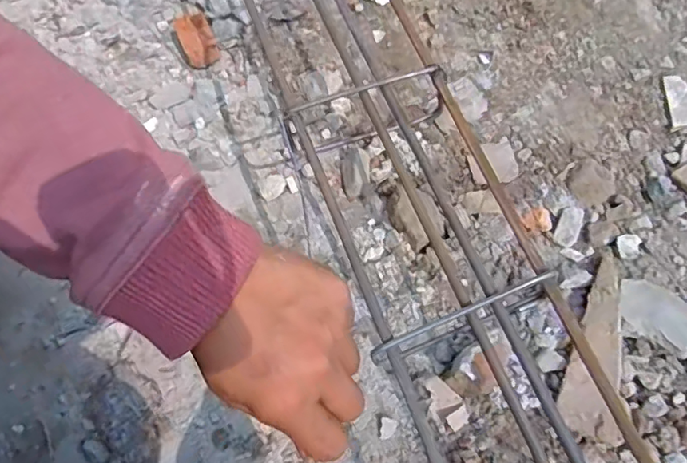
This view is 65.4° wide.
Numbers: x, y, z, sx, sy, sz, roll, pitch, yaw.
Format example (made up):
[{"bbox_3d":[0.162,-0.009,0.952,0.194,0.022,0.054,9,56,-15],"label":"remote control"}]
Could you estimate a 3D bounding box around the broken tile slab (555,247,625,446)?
[{"bbox_3d":[0.244,0.103,0.522,0.054,0.029,0.191,11,66,7],"label":"broken tile slab"}]

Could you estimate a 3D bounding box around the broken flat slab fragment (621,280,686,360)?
[{"bbox_3d":[0.318,0.083,0.540,0.080,0.007,0.054,32,70,16],"label":"broken flat slab fragment"}]

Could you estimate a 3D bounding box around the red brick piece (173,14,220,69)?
[{"bbox_3d":[-0.194,-0.254,0.708,0.044,0.035,0.056,-24,66,-9],"label":"red brick piece"}]

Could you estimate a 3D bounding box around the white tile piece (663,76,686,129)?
[{"bbox_3d":[0.414,-0.157,0.647,0.043,0.005,0.074,2,65,3],"label":"white tile piece"}]

